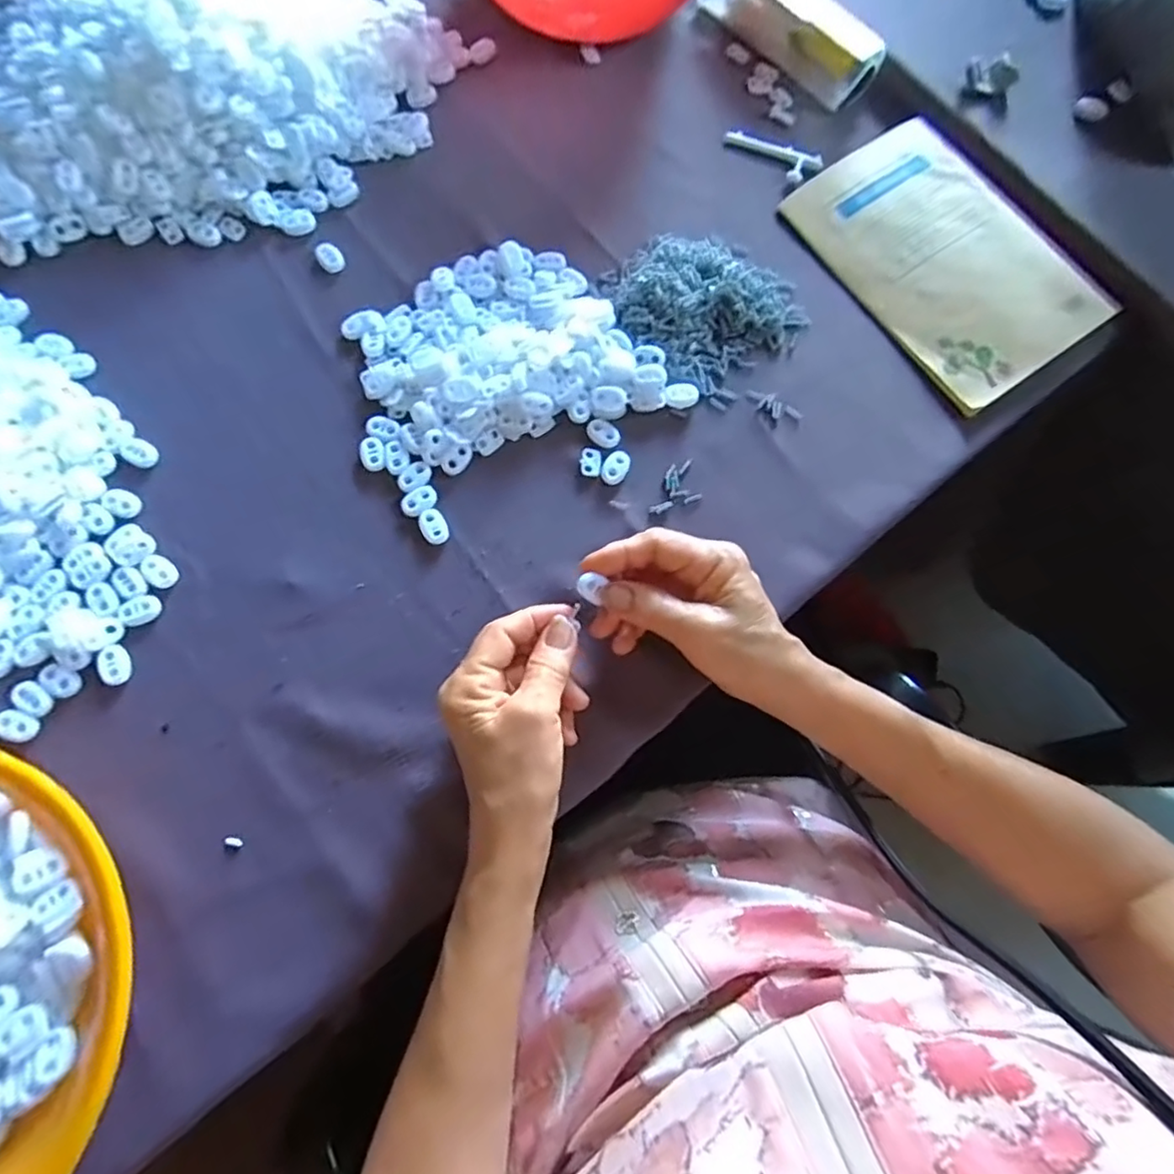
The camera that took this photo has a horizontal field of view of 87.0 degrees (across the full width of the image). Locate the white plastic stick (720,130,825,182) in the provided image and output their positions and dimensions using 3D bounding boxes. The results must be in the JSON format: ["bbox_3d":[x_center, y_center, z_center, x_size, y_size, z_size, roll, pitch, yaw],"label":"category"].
[{"bbox_3d":[0.138,-0.325,0.467,0.075,0.010,0.025,24,75,5],"label":"white plastic stick"}]

